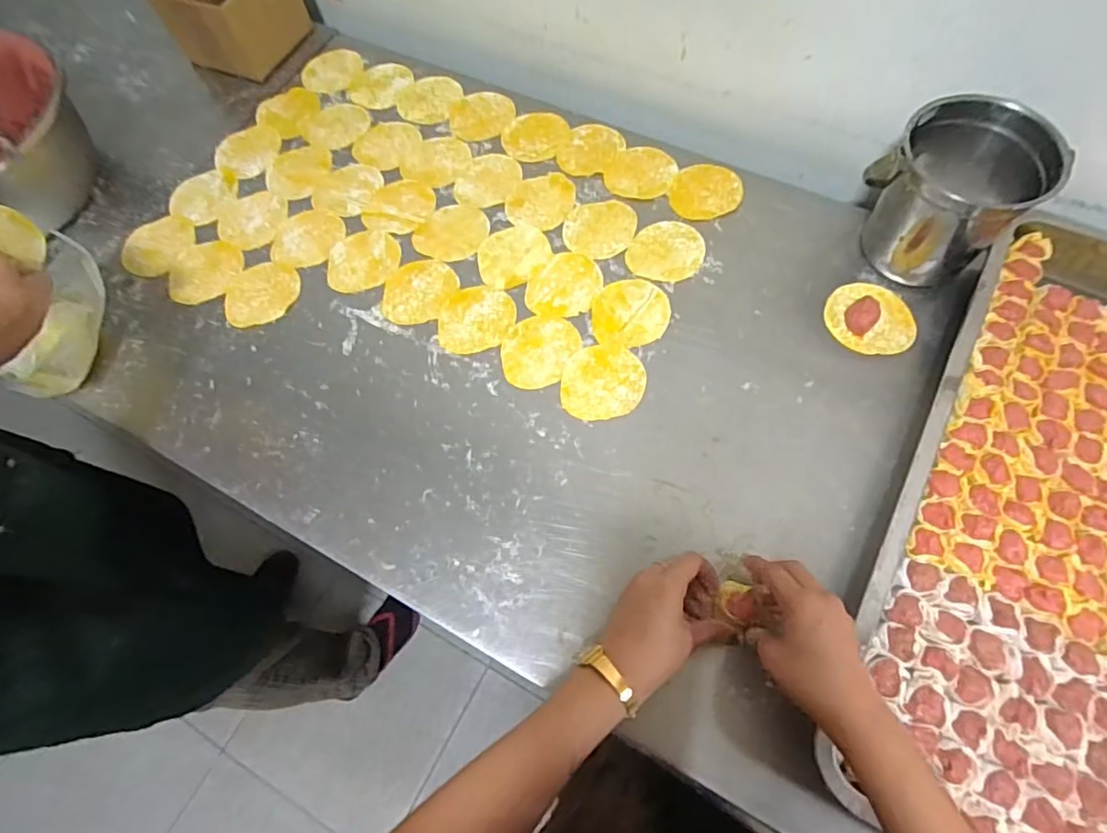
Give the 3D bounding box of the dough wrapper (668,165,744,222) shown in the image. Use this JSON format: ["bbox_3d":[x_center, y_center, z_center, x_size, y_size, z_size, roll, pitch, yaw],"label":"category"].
[{"bbox_3d":[0.179,-0.265,0.691,0.081,0.005,0.085,4,67,4],"label":"dough wrapper"}]

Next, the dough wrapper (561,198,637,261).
[{"bbox_3d":[0.053,-0.217,0.678,0.077,0.004,0.083,26,70,13],"label":"dough wrapper"}]

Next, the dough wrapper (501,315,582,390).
[{"bbox_3d":[-0.017,-0.069,0.618,0.073,0.005,0.087,27,70,13],"label":"dough wrapper"}]

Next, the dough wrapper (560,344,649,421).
[{"bbox_3d":[0.050,-0.036,0.597,0.082,0.004,0.081,1,67,2],"label":"dough wrapper"}]

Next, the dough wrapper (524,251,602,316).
[{"bbox_3d":[0.012,-0.144,0.650,0.077,0.004,0.087,25,70,16],"label":"dough wrapper"}]

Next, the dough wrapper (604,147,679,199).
[{"bbox_3d":[0.105,-0.292,0.710,0.081,0.005,0.080,-1,67,2],"label":"dough wrapper"}]

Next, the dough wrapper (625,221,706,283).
[{"bbox_3d":[0.127,-0.186,0.658,0.078,0.004,0.082,-1,67,2],"label":"dough wrapper"}]

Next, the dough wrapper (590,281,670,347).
[{"bbox_3d":[0.083,-0.112,0.628,0.080,0.004,0.086,-1,67,2],"label":"dough wrapper"}]

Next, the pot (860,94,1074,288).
[{"bbox_3d":[0.388,-0.217,0.585,0.129,0.146,0.110,38,73,16],"label":"pot"}]

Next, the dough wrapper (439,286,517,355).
[{"bbox_3d":[-0.083,-0.106,0.639,0.080,0.004,0.082,-4,67,0],"label":"dough wrapper"}]

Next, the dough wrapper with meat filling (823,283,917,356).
[{"bbox_3d":[0.328,-0.106,0.605,0.086,0.026,0.083,-1,67,2],"label":"dough wrapper with meat filling"}]

